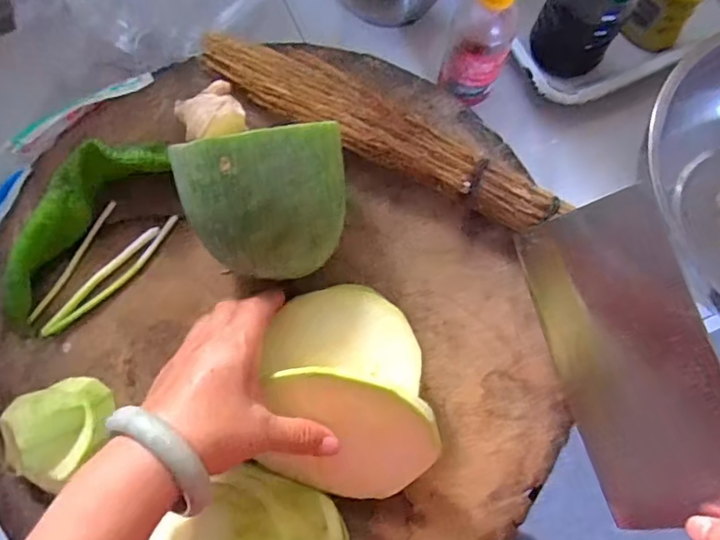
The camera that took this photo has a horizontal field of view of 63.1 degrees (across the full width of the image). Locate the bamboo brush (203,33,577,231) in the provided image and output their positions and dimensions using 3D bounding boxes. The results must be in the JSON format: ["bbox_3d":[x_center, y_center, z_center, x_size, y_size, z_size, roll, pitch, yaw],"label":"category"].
[{"bbox_3d":[0.011,-0.112,0.470,0.307,0.041,0.049,26,78,5],"label":"bamboo brush"}]

